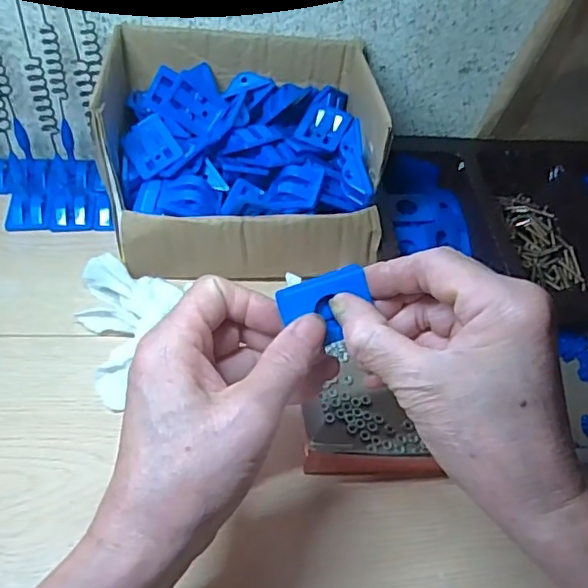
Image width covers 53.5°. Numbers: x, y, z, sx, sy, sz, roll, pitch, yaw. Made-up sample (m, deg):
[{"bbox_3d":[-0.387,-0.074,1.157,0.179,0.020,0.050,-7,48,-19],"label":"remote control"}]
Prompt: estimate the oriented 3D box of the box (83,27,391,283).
[{"bbox_3d":[-0.041,-0.112,0.457,0.210,0.099,0.166,-1,53,-5],"label":"box"}]

